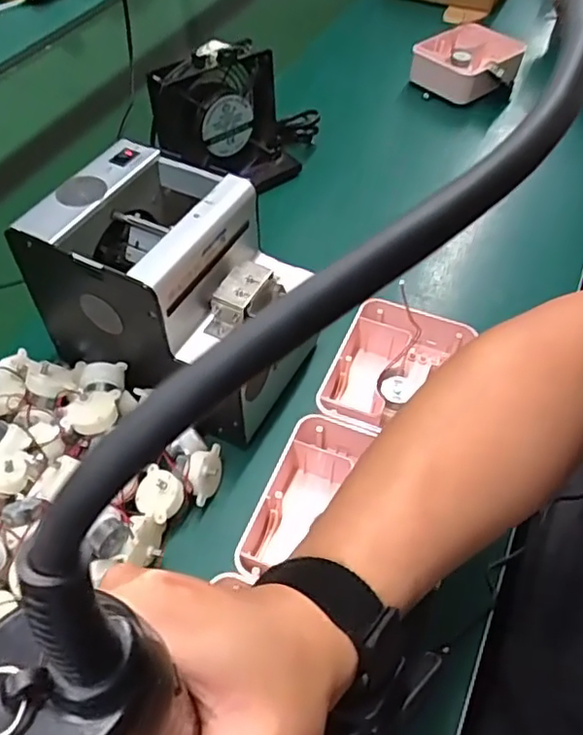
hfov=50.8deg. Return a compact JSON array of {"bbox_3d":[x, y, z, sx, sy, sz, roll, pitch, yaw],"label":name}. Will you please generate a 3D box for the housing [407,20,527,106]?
[{"bbox_3d":[0.235,-0.397,0.801,0.133,0.043,0.113,-38,58,-25],"label":"housing"}]

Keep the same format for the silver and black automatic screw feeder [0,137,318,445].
[{"bbox_3d":[-0.084,-0.061,0.467,0.179,0.137,0.125,22,55,19],"label":"silver and black automatic screw feeder"}]

